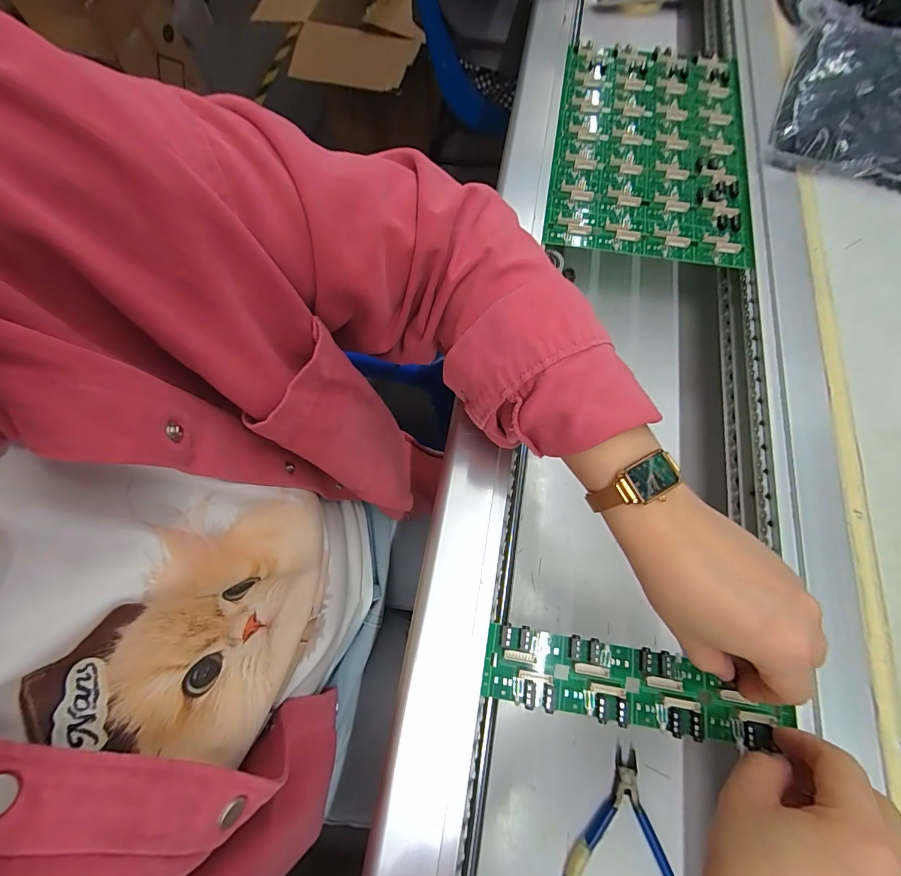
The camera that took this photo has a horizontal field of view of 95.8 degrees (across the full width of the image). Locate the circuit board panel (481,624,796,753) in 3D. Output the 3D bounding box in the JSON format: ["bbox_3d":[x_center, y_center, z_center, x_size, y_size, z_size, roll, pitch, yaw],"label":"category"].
[{"bbox_3d":[0.107,0.151,0.247,0.172,0.006,0.043,10,70,5],"label":"circuit board panel"}]

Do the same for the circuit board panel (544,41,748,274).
[{"bbox_3d":[0.199,-0.297,0.410,0.180,0.011,0.290,9,70,6],"label":"circuit board panel"}]

